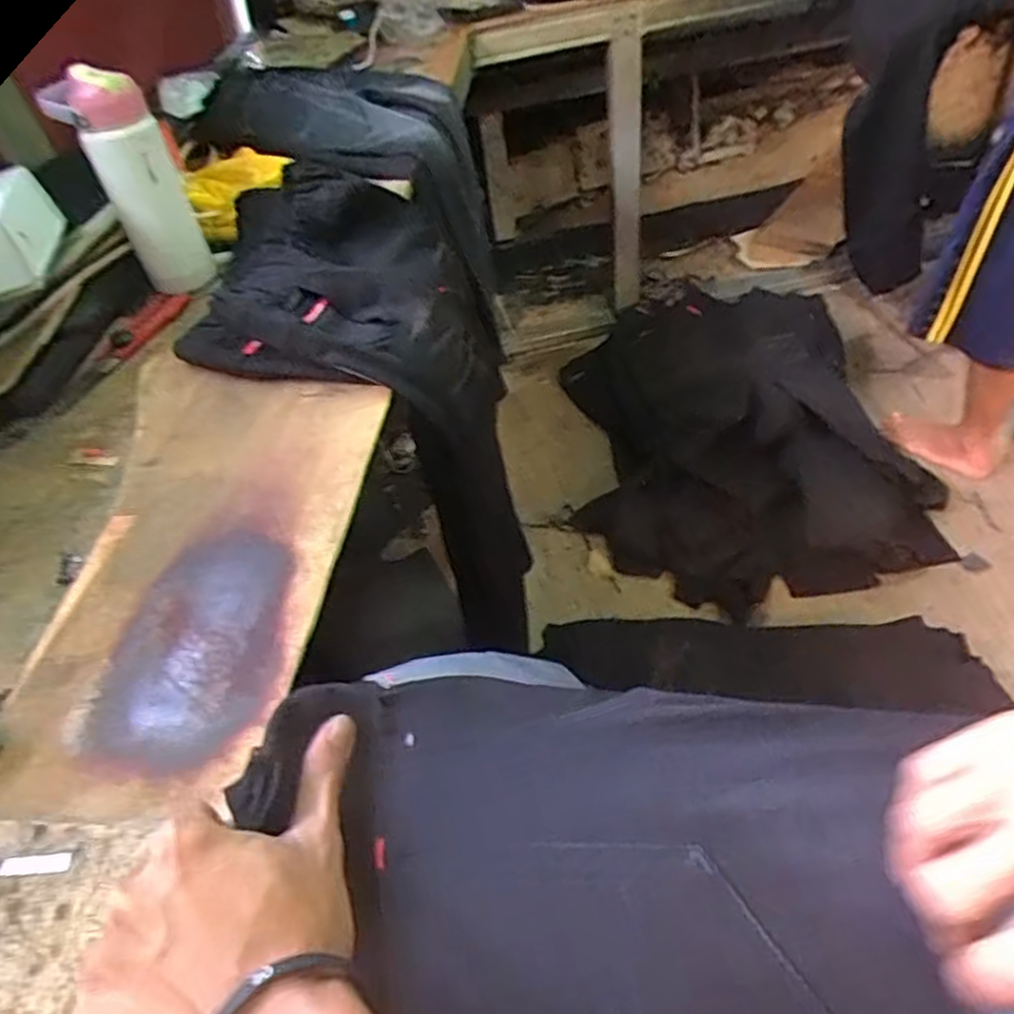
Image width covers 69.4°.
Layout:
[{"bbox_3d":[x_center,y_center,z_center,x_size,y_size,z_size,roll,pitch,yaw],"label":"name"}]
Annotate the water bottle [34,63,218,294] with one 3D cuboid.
[{"bbox_3d":[-0.403,-0.348,0.796,0.103,0.211,0.073,-22,49,-16],"label":"water bottle"}]

